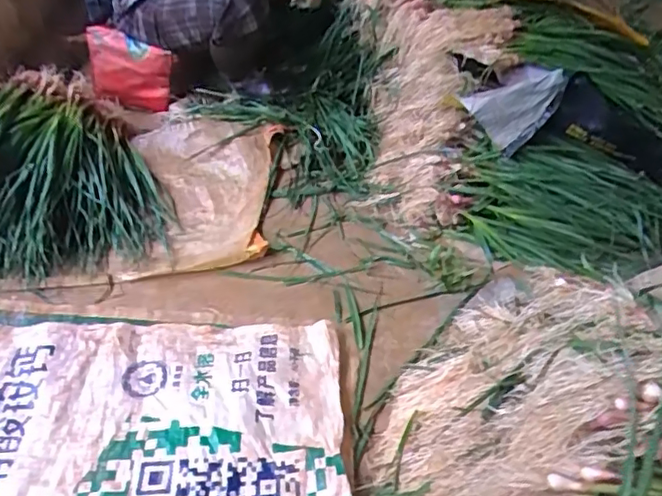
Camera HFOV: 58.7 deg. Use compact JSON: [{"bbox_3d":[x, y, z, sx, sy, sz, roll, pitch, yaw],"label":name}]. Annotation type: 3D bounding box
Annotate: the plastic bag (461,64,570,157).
[{"bbox_3d":[0.366,-0.275,1.176,0.184,0.144,0.062,-1,40,-1],"label":"plastic bag"}]

